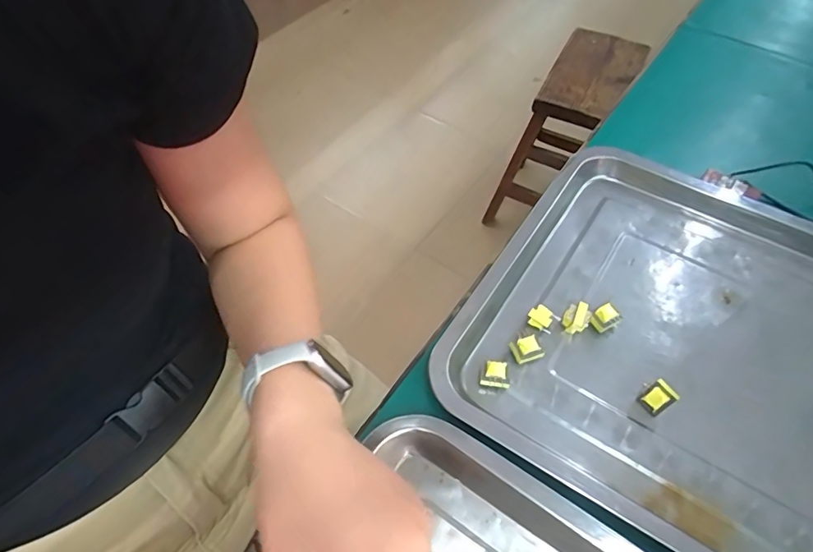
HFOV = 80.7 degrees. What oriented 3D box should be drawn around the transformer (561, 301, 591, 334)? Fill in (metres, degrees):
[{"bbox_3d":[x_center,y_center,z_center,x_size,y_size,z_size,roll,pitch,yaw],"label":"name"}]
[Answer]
[{"bbox_3d":[0.124,0.032,0.351,0.017,0.017,0.019,25,59,16],"label":"transformer"}]

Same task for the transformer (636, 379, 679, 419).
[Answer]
[{"bbox_3d":[0.163,0.079,0.314,0.015,0.020,0.019,-24,59,-16],"label":"transformer"}]

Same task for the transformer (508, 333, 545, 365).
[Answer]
[{"bbox_3d":[0.084,0.053,0.337,0.018,0.016,0.015,-16,57,-11],"label":"transformer"}]

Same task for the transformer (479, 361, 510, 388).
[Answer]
[{"bbox_3d":[0.060,0.067,0.325,0.018,0.013,0.014,13,56,8],"label":"transformer"}]

